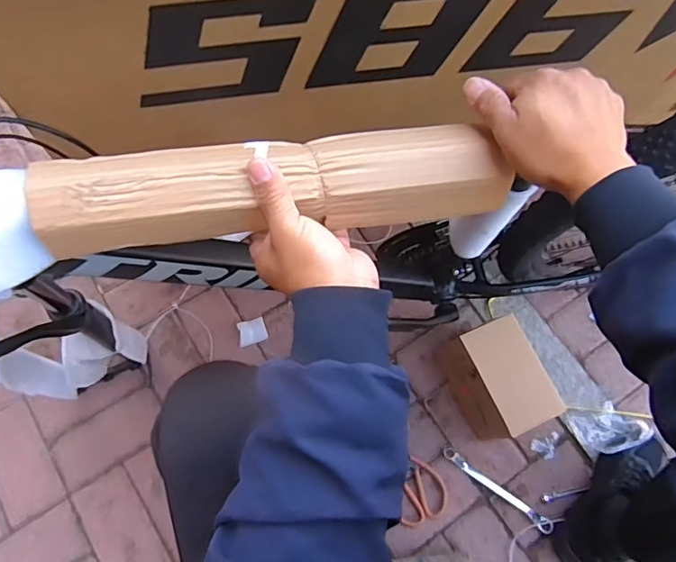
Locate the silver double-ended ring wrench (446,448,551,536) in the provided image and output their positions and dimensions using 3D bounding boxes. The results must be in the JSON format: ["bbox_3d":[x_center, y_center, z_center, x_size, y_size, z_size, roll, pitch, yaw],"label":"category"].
[{"bbox_3d":[0.279,0.363,0.890,0.216,0.016,0.024,36,74,11],"label":"silver double-ended ring wrench"}]

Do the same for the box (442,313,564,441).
[{"bbox_3d":[0.268,0.172,0.871,0.104,0.178,0.168,-24,73,-9],"label":"box"}]

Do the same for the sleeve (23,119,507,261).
[{"bbox_3d":[-0.050,-0.080,0.432,0.378,0.065,0.066,-7,71,-11],"label":"sleeve"}]

